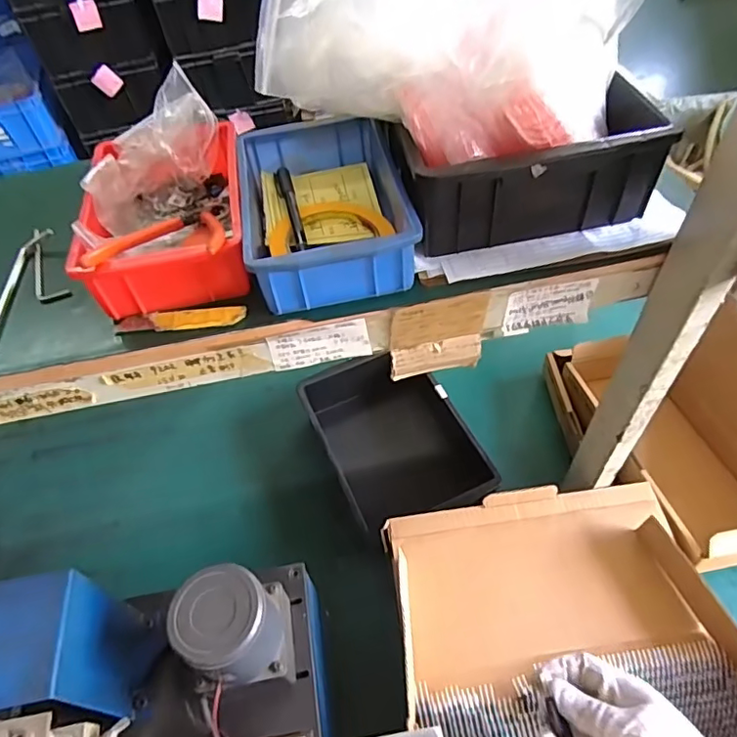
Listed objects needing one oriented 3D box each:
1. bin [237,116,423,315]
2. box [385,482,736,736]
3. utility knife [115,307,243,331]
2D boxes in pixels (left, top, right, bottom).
[{"bbox_3d":[-0.041,-0.138,0.466,0.124,0.054,0.192,-13,52,-5],"label":"bin"},{"bbox_3d":[0.205,0.299,0.547,0.322,0.071,0.369,-9,52,-1],"label":"box"},{"bbox_3d":[-0.152,-0.040,0.439,0.105,0.006,0.020,-3,52,3],"label":"utility knife"}]

